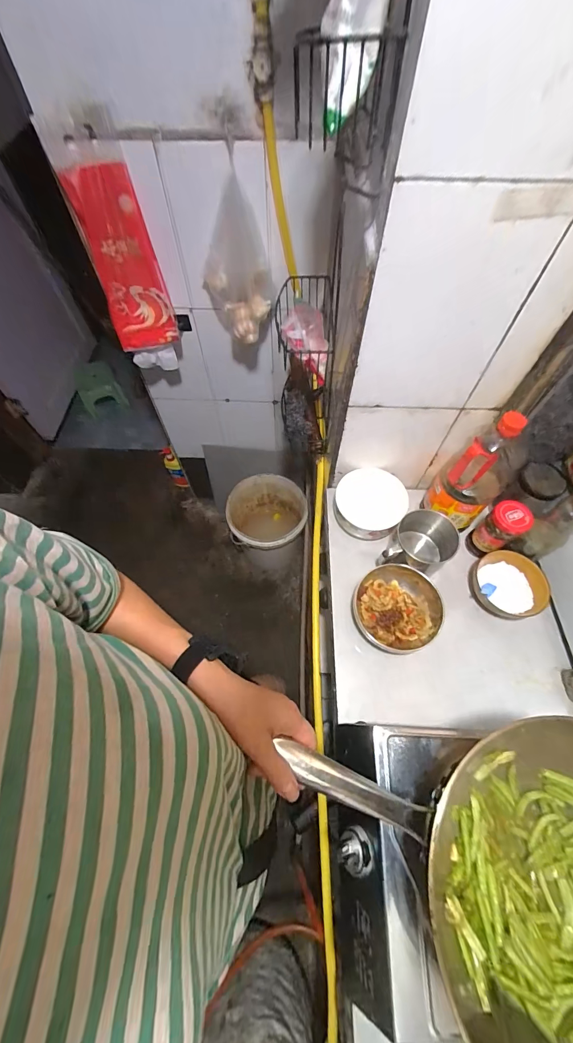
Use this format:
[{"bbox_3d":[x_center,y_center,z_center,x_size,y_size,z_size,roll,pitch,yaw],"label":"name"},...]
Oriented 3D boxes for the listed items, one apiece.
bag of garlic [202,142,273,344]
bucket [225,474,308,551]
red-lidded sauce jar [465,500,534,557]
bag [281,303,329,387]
[{"bbox_3d":[-0.104,-0.542,0.743,0.099,0.259,0.126,-38,67,-18],"label":"bag of garlic"},{"bbox_3d":[-0.071,0.019,1.405,0.287,0.326,0.282,0,61,1],"label":"bucket"},{"bbox_3d":[0.416,0.018,0.697,0.070,0.133,0.061,-31,65,-15],"label":"red-lidded sauce jar"},{"bbox_3d":[0.033,-0.309,0.628,0.076,0.109,0.073,-2,61,0],"label":"bag"}]

